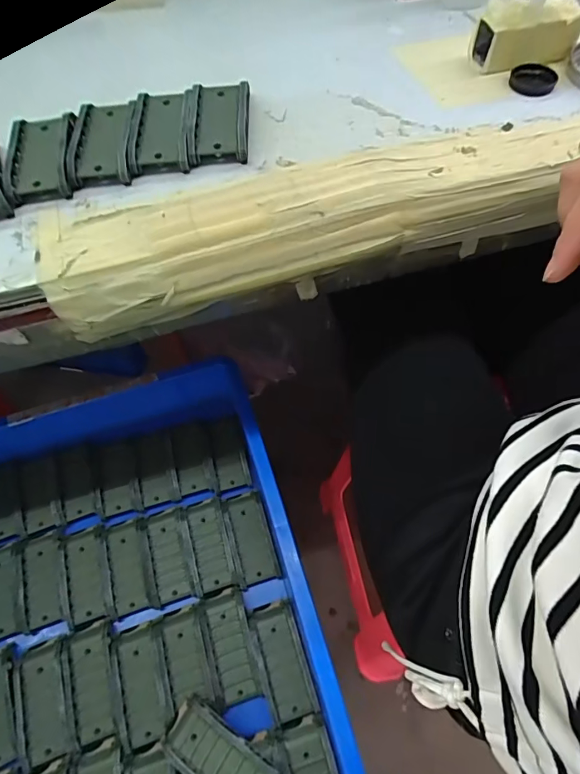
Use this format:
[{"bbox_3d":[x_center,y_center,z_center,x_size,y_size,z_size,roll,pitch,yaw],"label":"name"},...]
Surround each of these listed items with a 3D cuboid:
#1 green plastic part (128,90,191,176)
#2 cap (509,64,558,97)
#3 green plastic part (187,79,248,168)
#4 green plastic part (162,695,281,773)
[{"bbox_3d":[-0.098,-0.198,0.342,0.042,0.018,0.079,-4,60,1],"label":"green plastic part"},{"bbox_3d":[0.199,-0.251,0.364,0.035,0.007,0.036,-1,60,2],"label":"cap"},{"bbox_3d":[-0.054,-0.205,0.343,0.044,0.019,0.077,-4,60,1],"label":"green plastic part"},{"bbox_3d":[-0.060,0.313,0.374,0.096,0.015,0.043,28,66,18],"label":"green plastic part"}]

